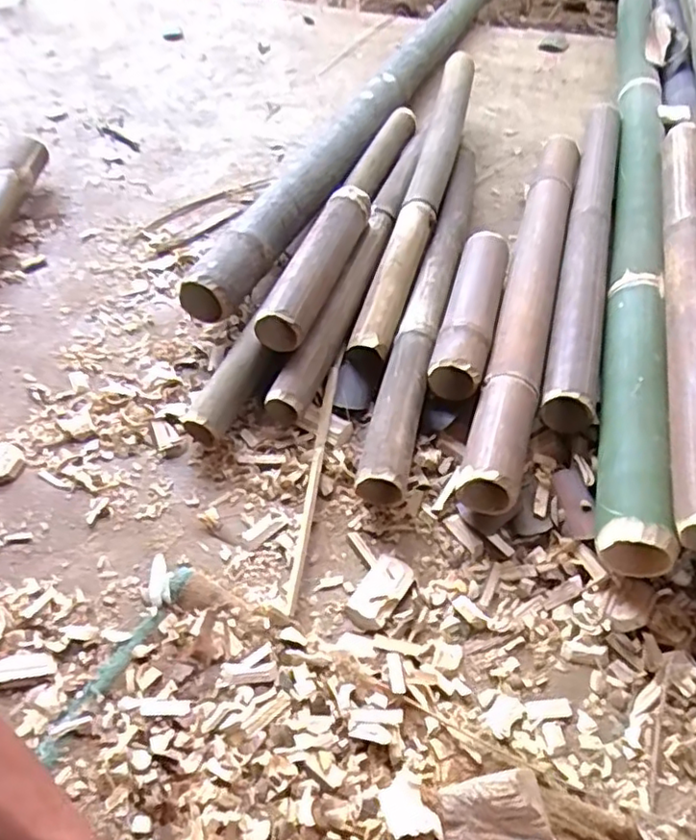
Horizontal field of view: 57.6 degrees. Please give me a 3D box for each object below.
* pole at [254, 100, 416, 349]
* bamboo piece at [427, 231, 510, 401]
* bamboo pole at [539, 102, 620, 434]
[{"bbox_3d":[0.004,-0.284,0.832,0.057,0.058,0.512,14,54,12],"label":"pole"},{"bbox_3d":[0.147,-0.135,0.739,0.058,0.048,0.256,13,54,11],"label":"bamboo piece"},{"bbox_3d":[0.309,-0.238,0.824,0.057,0.059,0.626,13,53,11],"label":"bamboo pole"}]

